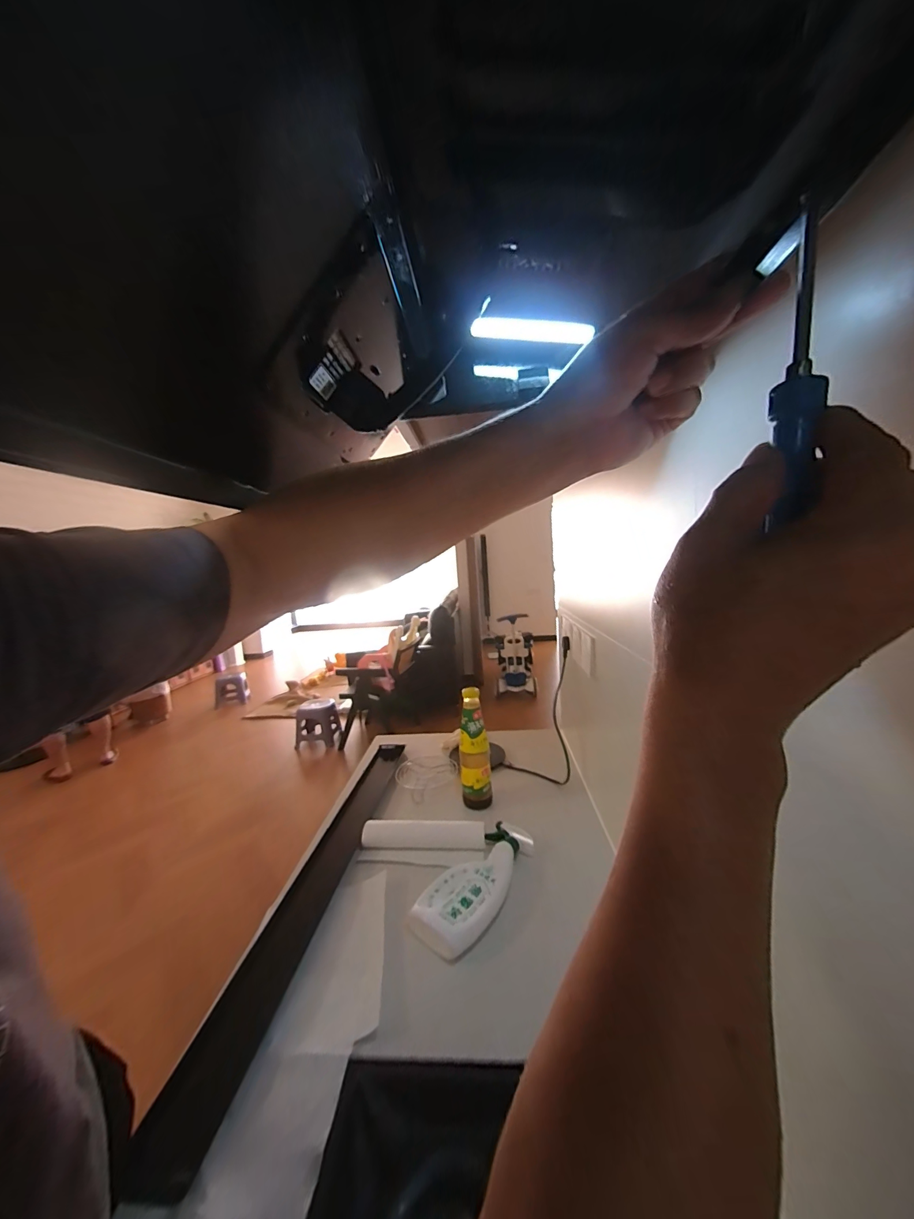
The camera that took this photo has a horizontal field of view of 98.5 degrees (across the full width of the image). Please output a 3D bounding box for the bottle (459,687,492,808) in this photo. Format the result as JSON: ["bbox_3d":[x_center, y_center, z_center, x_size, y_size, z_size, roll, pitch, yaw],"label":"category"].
[{"bbox_3d":[0.037,0.308,0.866,0.066,0.248,0.054,-4,7,1],"label":"bottle"}]

